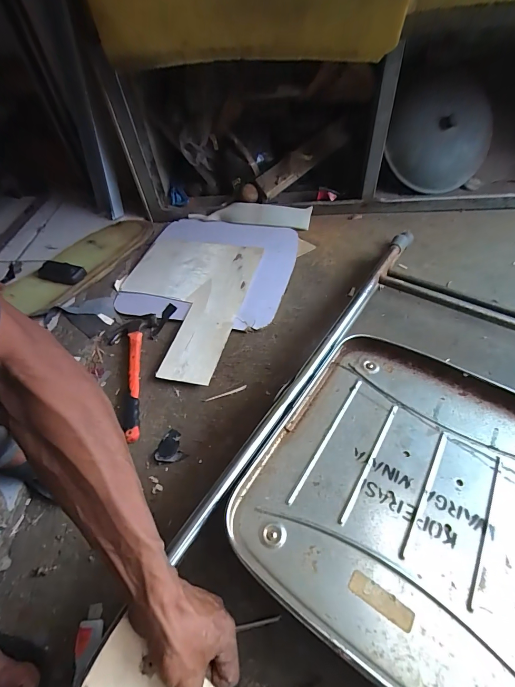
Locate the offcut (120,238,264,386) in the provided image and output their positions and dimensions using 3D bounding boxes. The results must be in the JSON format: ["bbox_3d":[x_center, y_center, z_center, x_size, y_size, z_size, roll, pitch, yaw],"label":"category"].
[{"bbox_3d":[-0.175,-0.102,0.740,0.295,0.015,0.393,9,56,15],"label":"offcut"}]

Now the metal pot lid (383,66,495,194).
[{"bbox_3d":[0.491,-0.572,0.889,0.294,0.053,0.316,-1,97,-9],"label":"metal pot lid"}]

